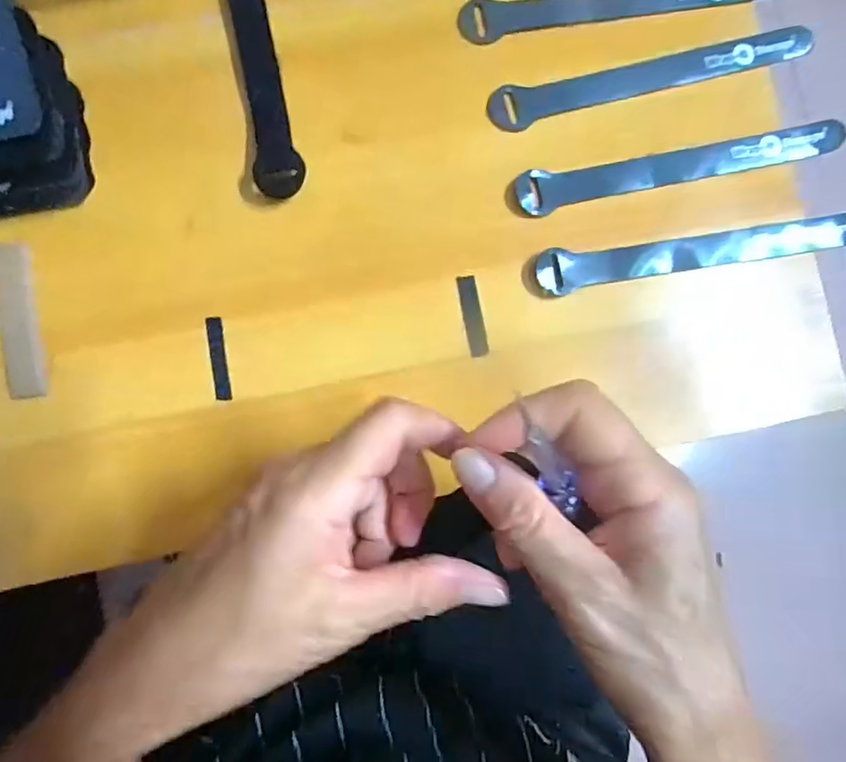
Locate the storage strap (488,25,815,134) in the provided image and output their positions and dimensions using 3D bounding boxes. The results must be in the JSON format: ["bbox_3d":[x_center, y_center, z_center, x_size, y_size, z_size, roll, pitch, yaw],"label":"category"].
[{"bbox_3d":[0.138,-0.185,0.332,0.201,0.006,0.025,-16,88,-4],"label":"storage strap"}]

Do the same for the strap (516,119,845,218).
[{"bbox_3d":[0.152,-0.127,0.326,0.194,0.012,0.024,-12,87,-4],"label":"strap"}]

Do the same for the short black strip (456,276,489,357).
[{"bbox_3d":[0.029,-0.038,0.318,0.011,0.004,0.047,-11,87,-4],"label":"short black strip"}]

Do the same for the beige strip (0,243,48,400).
[{"bbox_3d":[-0.227,-0.034,0.308,0.022,0.005,0.088,-13,87,-4],"label":"beige strip"}]

